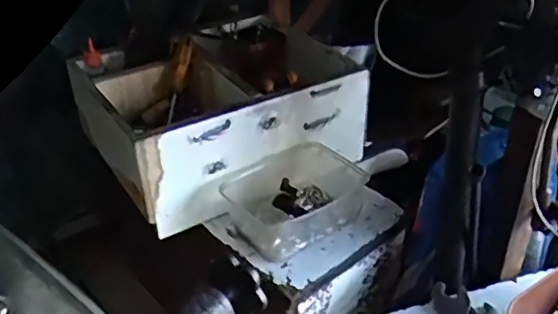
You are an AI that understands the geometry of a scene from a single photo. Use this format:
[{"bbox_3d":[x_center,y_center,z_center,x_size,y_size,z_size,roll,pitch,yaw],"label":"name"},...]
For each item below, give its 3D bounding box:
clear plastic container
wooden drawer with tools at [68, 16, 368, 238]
[{"bbox_3d":[0.023,0.053,0.806,0.180,0.071,0.122,-28,43,-32],"label":"clear plastic container"},{"bbox_3d":[-0.085,-0.069,0.901,0.360,0.159,0.282,-22,40,-26],"label":"wooden drawer with tools"}]

